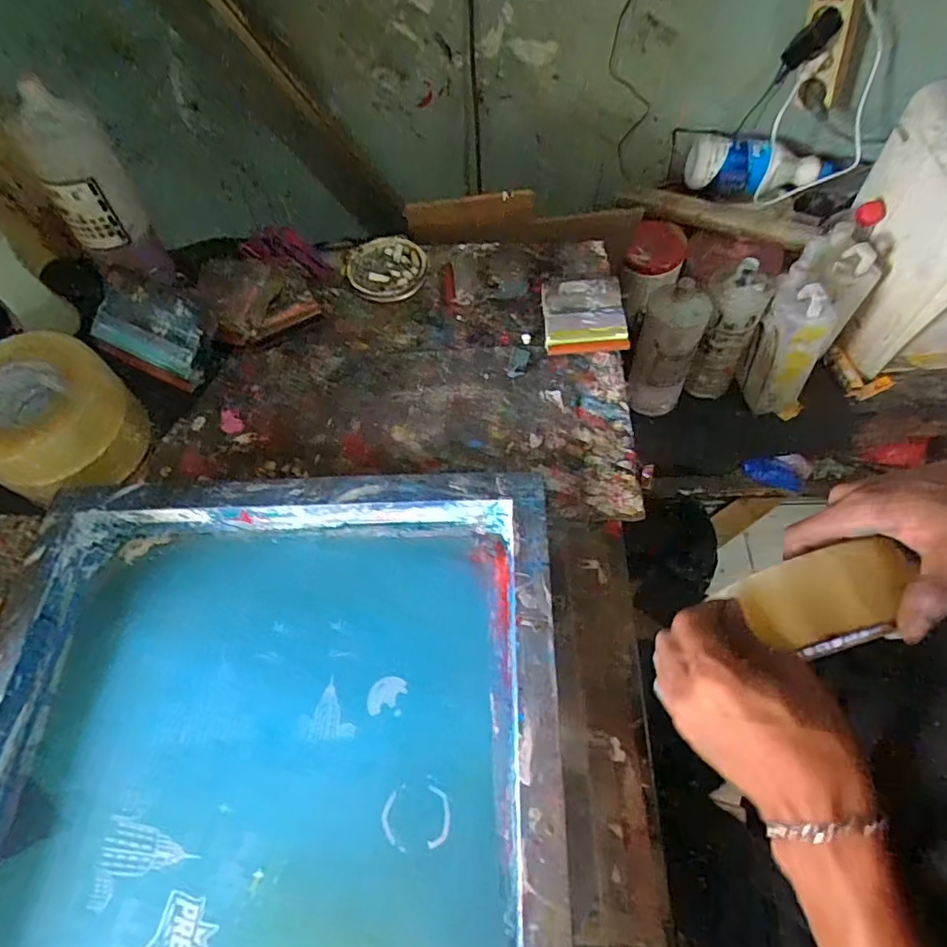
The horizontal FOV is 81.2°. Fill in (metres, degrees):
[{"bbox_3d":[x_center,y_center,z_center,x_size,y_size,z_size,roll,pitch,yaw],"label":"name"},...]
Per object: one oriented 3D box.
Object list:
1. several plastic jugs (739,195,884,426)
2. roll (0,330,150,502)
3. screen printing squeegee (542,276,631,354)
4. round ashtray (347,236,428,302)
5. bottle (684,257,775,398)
[{"bbox_3d":[0.499,-0.234,0.820,0.108,0.215,0.234,31,68,20],"label":"several plastic jugs"},{"bbox_3d":[-0.415,-0.049,0.549,0.144,0.111,0.146,20,64,16],"label":"roll"},{"bbox_3d":[0.123,-0.179,0.617,0.088,0.036,0.099,-2,60,4],"label":"screen printing squeegee"},{"bbox_3d":[-0.109,-0.258,0.695,0.096,0.025,0.099,-2,60,4],"label":"round ashtray"},{"bbox_3d":[0.363,-0.201,0.806,0.079,0.218,0.062,21,65,16],"label":"bottle"}]

